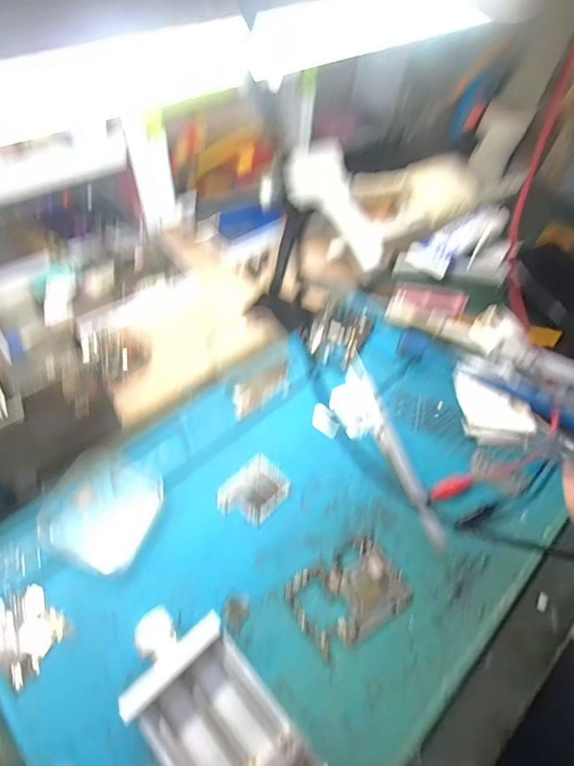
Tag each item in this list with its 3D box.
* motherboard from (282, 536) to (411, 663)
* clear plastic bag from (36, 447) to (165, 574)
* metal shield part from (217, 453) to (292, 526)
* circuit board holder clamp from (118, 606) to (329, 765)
[{"bbox_3d":[0.039,0.130,0.271,0.071,0.005,0.048,-22,60,-20],"label":"motherboard"},{"bbox_3d":[-0.123,0.080,0.290,0.069,0.007,0.072,18,55,7],"label":"clear plastic bag"},{"bbox_3d":[-0.023,0.076,0.306,0.037,0.008,0.048,37,60,19],"label":"metal shield part"},{"bbox_3d":[-0.027,0.174,0.216,0.139,0.029,0.057,35,59,24],"label":"circuit board holder clamp"}]

